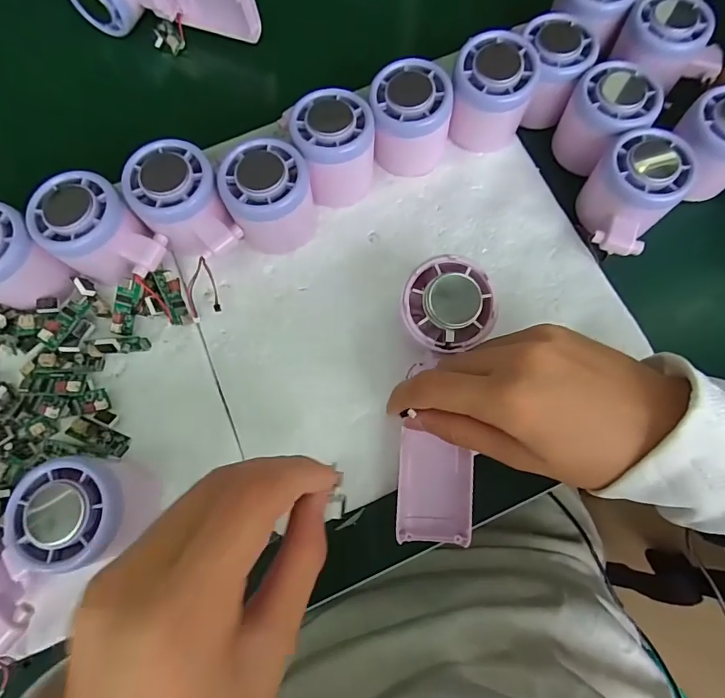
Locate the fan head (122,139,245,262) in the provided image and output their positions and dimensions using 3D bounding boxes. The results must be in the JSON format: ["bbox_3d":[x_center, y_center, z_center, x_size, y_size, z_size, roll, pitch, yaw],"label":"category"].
[{"bbox_3d":[-0.117,-0.090,0.301,0.056,0.058,0.070,-26,75,-5],"label":"fan head"}]

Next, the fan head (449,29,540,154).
[{"bbox_3d":[0.089,-0.176,0.320,0.053,0.063,0.047,11,75,5],"label":"fan head"}]

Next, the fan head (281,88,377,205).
[{"bbox_3d":[-0.020,-0.137,0.314,0.053,0.056,0.052,0,74,2],"label":"fan head"}]

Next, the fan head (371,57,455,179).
[{"bbox_3d":[0.034,-0.161,0.320,0.054,0.057,0.046,1,74,2],"label":"fan head"}]

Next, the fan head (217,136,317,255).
[{"bbox_3d":[-0.062,-0.099,0.302,0.057,0.059,0.050,-12,74,-1],"label":"fan head"}]

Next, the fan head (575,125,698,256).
[{"bbox_3d":[0.175,-0.102,0.303,0.055,0.050,0.069,37,79,11],"label":"fan head"}]

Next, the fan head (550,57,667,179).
[{"bbox_3d":[0.170,-0.162,0.321,0.051,0.052,0.053,0,74,2],"label":"fan head"}]

